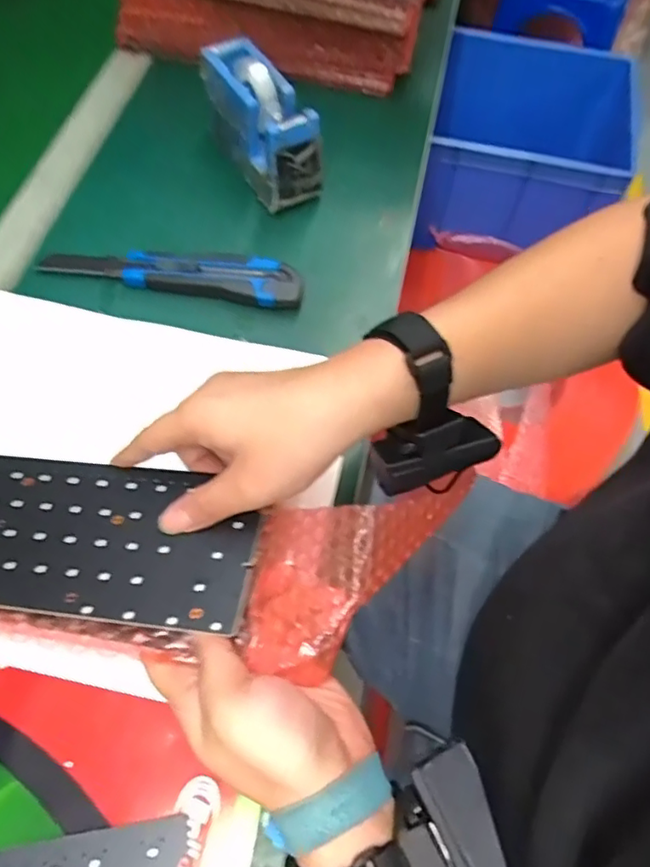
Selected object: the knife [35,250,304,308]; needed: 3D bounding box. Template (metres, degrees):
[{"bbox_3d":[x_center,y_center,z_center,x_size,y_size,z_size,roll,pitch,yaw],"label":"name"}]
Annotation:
[{"bbox_3d":[-0.119,-0.131,0.470,0.204,0.020,0.041,11,62,5],"label":"knife"}]

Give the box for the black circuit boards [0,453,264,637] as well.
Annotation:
[{"bbox_3d":[-0.176,0.054,0.347,0.276,0.004,0.094,4,55,9],"label":"black circuit boards"}]

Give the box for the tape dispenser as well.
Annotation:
[{"bbox_3d":[-0.057,-0.267,0.507,0.050,0.078,0.133,-28,66,-15],"label":"tape dispenser"}]

